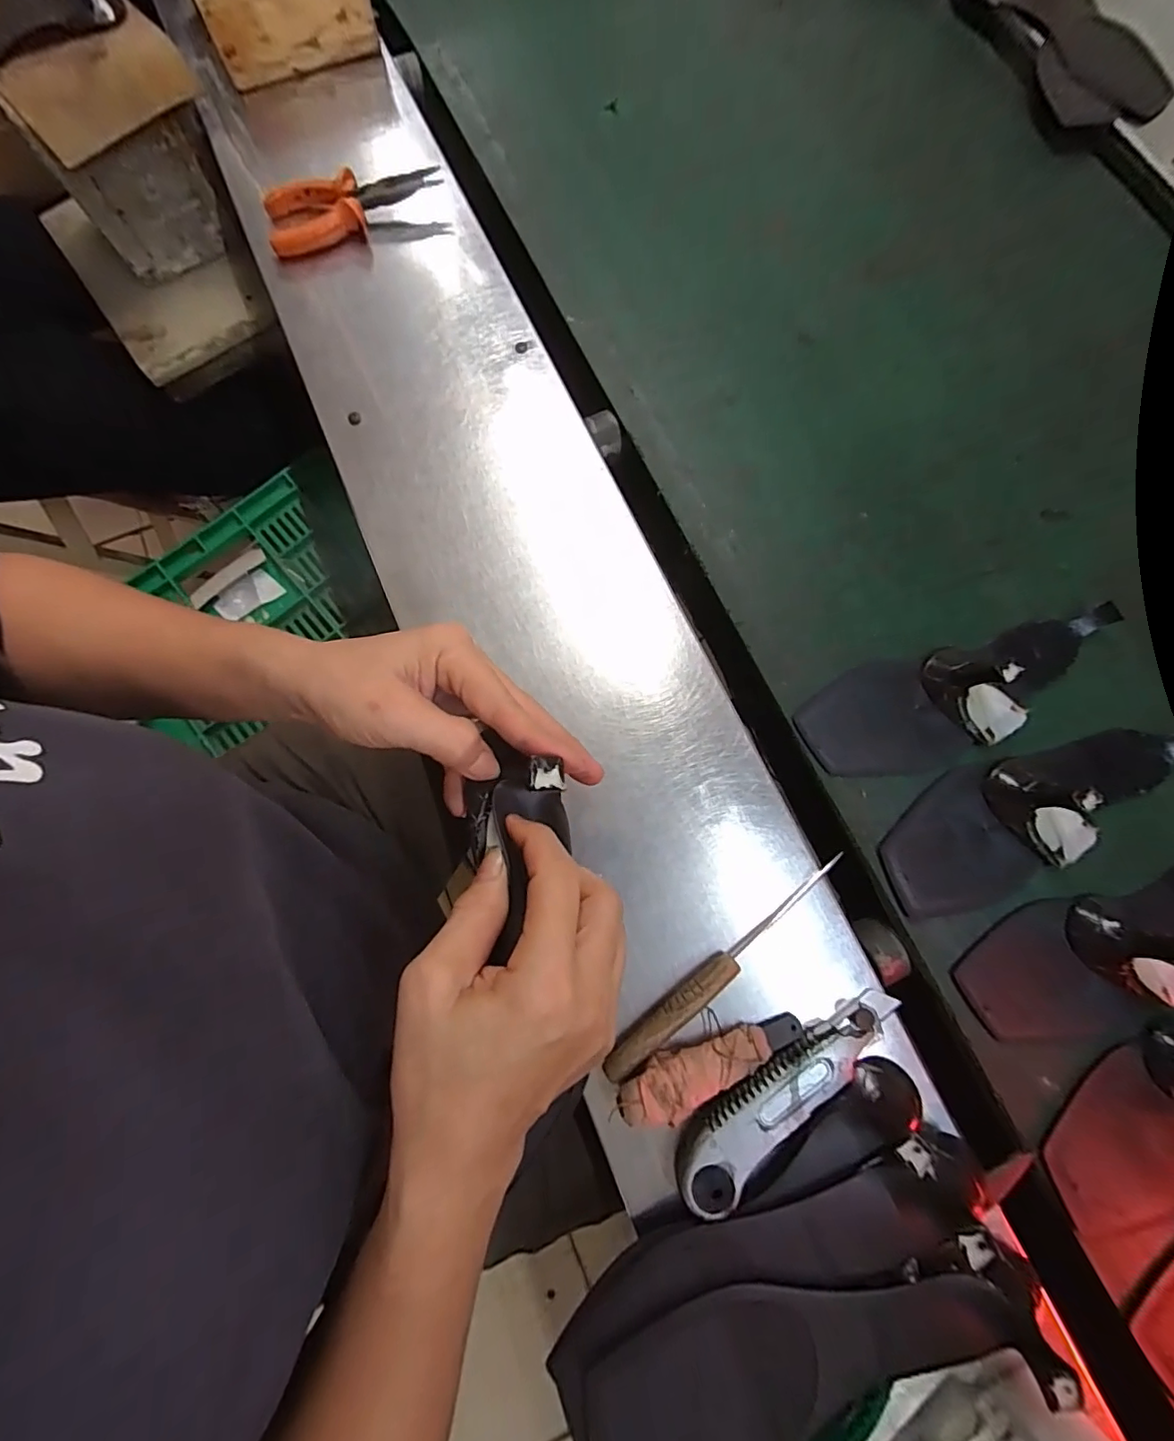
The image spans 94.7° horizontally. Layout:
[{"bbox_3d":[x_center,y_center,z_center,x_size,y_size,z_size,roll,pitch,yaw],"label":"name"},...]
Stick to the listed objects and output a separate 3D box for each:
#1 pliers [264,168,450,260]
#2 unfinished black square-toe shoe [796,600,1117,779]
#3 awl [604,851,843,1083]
[{"bbox_3d":[-0.206,-0.456,0.479,0.152,0.025,0.068,-15,77,-4],"label":"pliers"},{"bbox_3d":[0.277,-0.022,0.383,0.246,0.050,0.088,-13,77,-3],"label":"unfinished black square-toe shoe"},{"bbox_3d":[0.088,0.150,0.336,0.192,0.014,0.019,-39,79,-9],"label":"awl"}]

